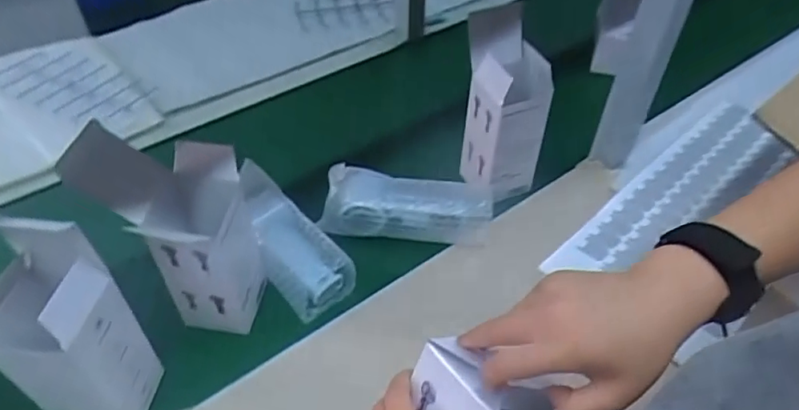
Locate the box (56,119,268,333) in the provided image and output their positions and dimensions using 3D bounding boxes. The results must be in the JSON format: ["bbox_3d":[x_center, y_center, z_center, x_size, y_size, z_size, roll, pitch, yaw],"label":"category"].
[{"bbox_3d":[-0.221,0.033,0.578,0.147,0.220,0.095,10,46,10],"label":"box"}]

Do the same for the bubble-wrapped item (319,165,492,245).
[{"bbox_3d":[0.010,-0.002,0.700,0.196,0.068,0.062,4,45,4],"label":"bubble-wrapped item"}]

